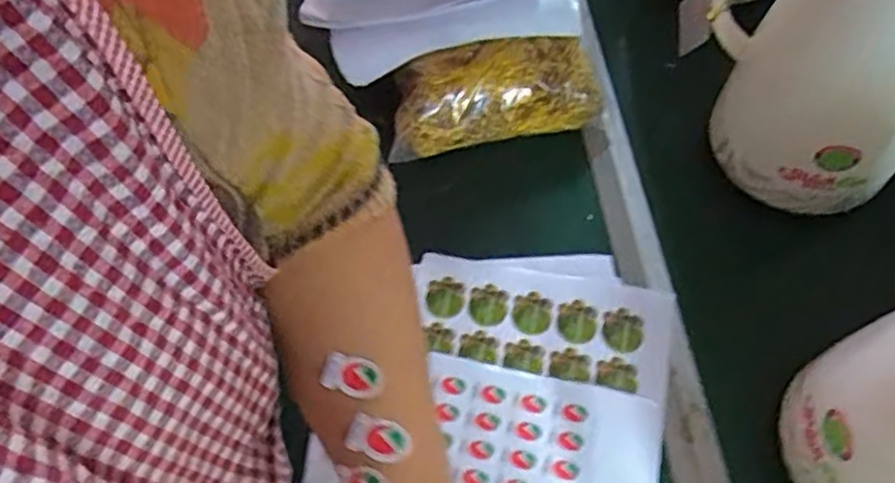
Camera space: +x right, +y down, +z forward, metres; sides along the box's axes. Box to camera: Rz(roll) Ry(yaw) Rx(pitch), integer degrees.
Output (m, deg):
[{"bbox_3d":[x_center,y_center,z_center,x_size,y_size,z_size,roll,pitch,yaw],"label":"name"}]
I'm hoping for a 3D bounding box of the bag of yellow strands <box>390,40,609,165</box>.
[{"bbox_3d":[0.046,-0.132,0.646,0.192,0.074,0.082,-4,64,1],"label":"bag of yellow strands"}]

